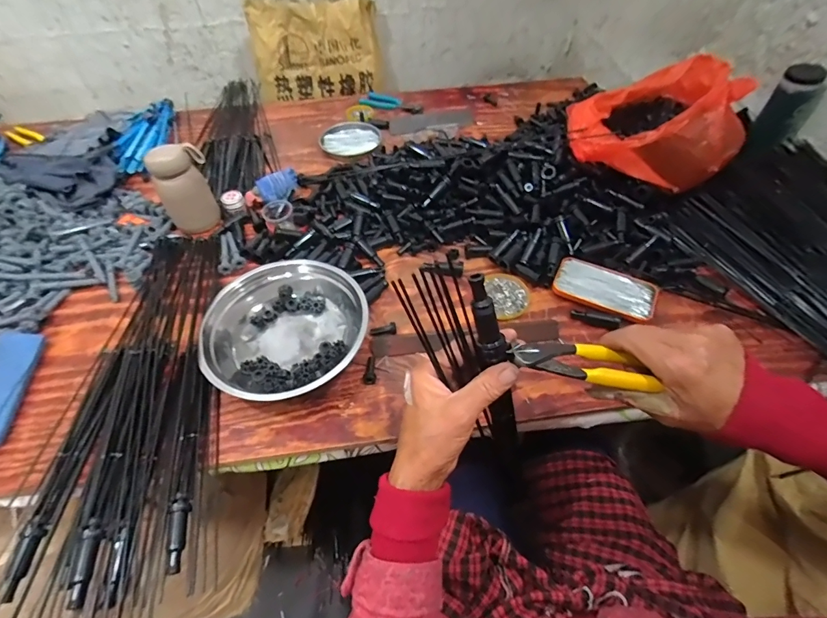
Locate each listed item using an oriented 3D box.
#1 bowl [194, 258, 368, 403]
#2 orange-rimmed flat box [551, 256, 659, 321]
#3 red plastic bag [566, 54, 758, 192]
[{"bbox_3d":[-0.172,0.027,0.565,0.215,0.068,0.197,-8,53,-5],"label":"bowl"},{"bbox_3d":[0.293,-0.030,0.625,0.145,0.013,0.083,22,56,17],"label":"orange-rimmed flat box"},{"bbox_3d":[0.431,-0.328,0.719,0.336,0.132,0.219,-24,56,-16],"label":"red plastic bag"}]

